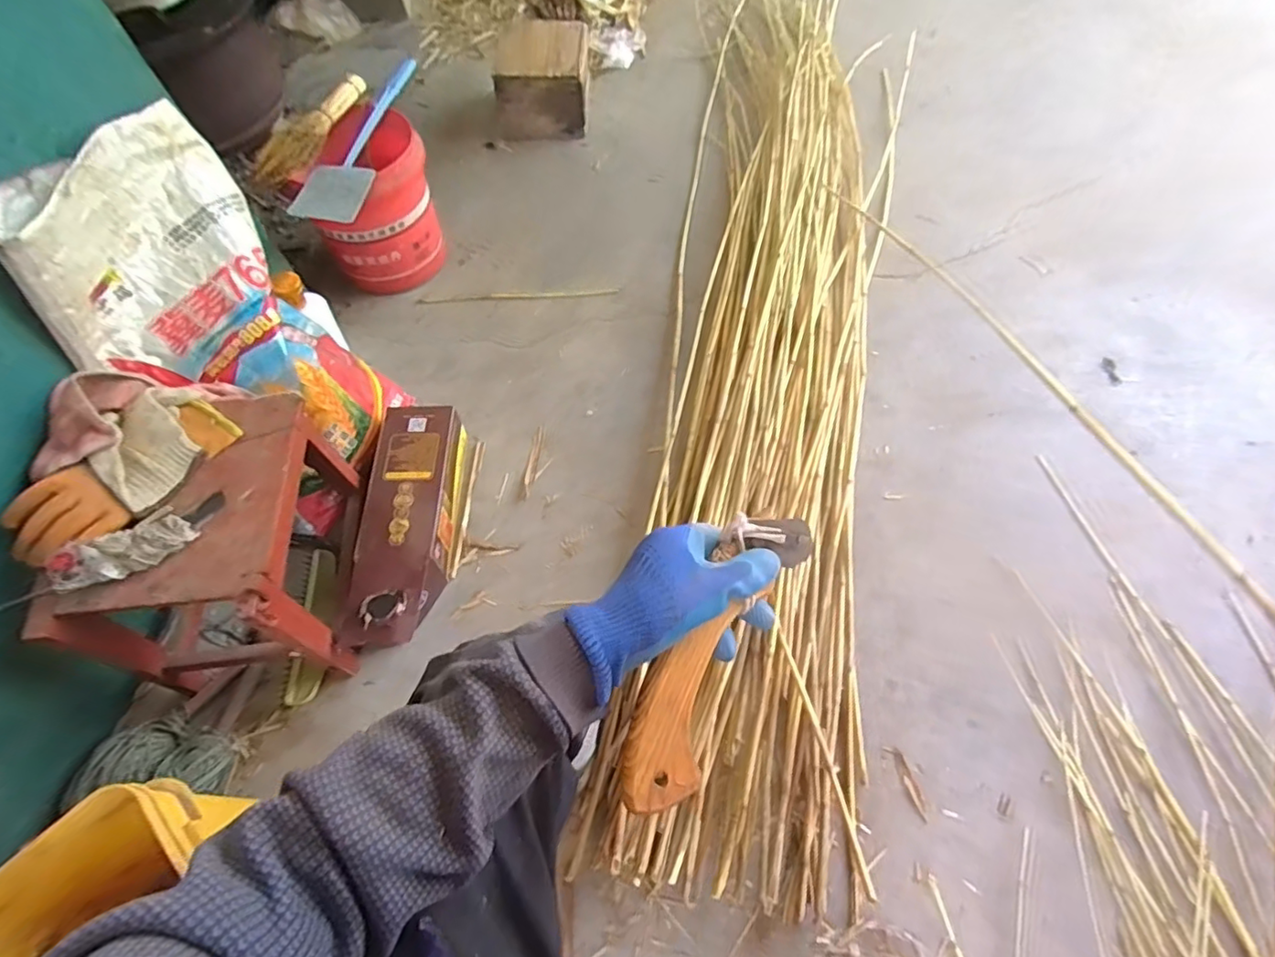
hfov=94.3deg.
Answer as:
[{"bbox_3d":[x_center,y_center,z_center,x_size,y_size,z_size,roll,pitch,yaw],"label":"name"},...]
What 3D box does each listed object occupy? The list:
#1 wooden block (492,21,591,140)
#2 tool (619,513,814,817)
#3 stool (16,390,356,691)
[{"bbox_3d":[-0.234,-1.016,1.499,0.223,0.173,0.267,0,62,1],"label":"wooden block"},{"bbox_3d":[0.051,0.120,0.409,0.058,0.024,0.220,27,79,15],"label":"tool"},{"bbox_3d":[-0.560,0.085,0.810,0.292,0.272,0.334,-4,62,-1],"label":"stool"}]

